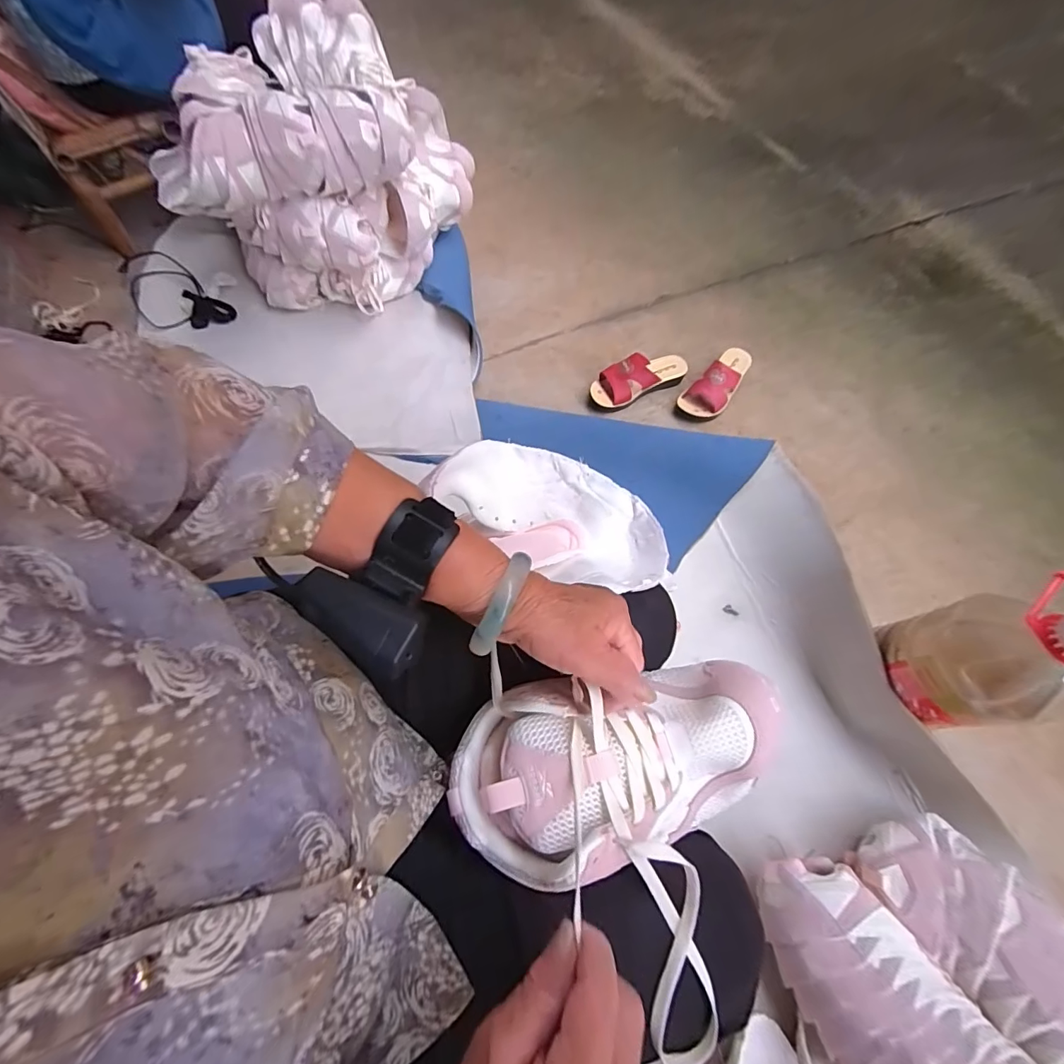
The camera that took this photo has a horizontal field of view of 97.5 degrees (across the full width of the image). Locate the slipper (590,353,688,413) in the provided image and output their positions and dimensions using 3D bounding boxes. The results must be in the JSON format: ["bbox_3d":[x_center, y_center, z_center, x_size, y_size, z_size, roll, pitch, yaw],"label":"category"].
[{"bbox_3d":[0.229,-0.332,0.992,0.220,0.064,0.082,-24,68,-13],"label":"slipper"}]

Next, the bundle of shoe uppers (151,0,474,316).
[{"bbox_3d":[-0.426,-0.724,0.979,0.512,0.393,0.396,11,67,6],"label":"bundle of shoe uppers"}]

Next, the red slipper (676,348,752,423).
[{"bbox_3d":[0.401,-0.335,1.001,0.088,0.071,0.211,32,67,12],"label":"red slipper"}]

